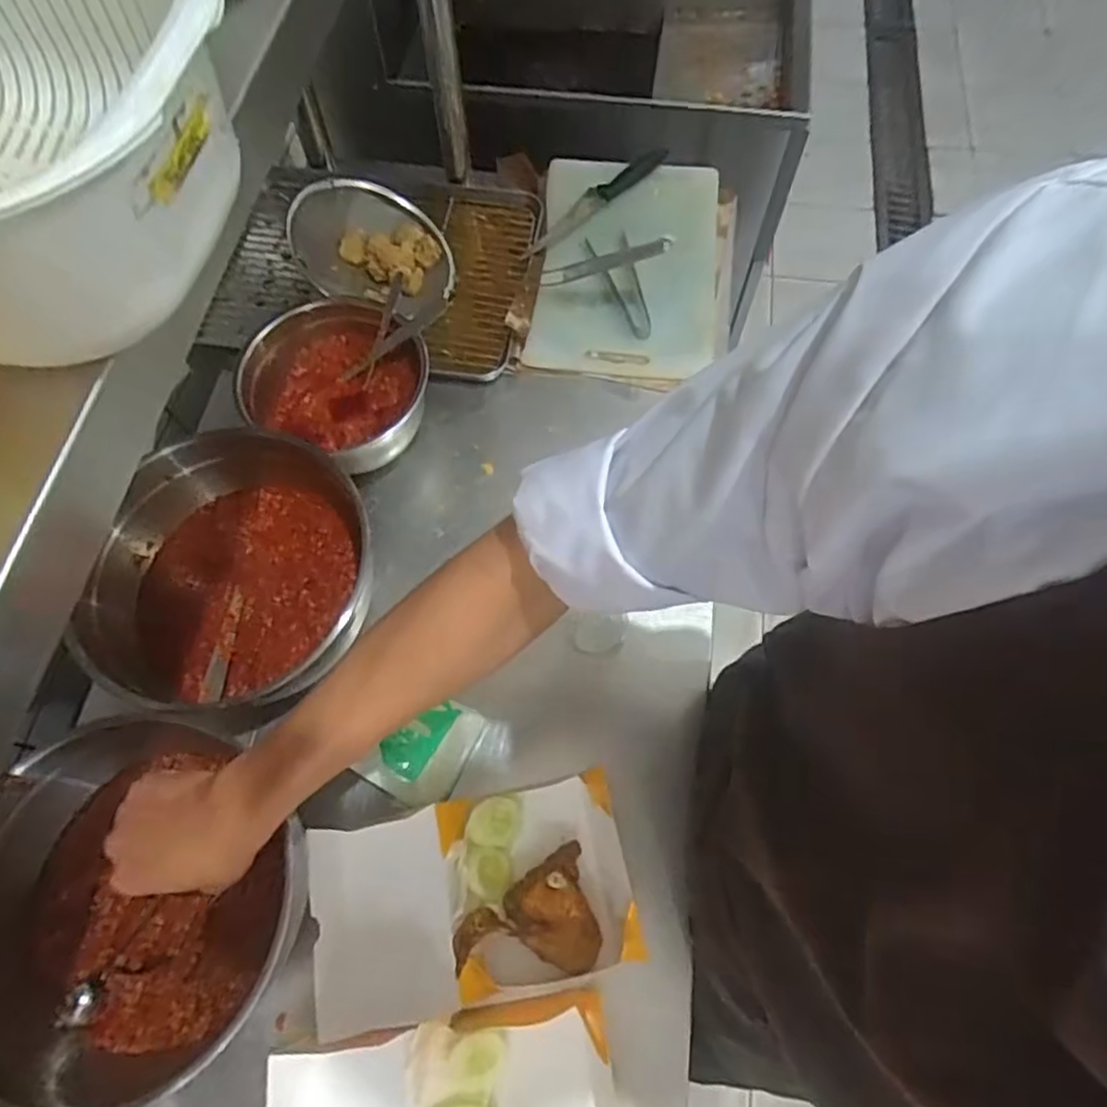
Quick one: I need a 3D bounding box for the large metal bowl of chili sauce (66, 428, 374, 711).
[{"bbox_3d":[-0.294,0.027,0.645,0.230,0.133,0.246,-1,66,2],"label":"large metal bowl of chili sauce"}]

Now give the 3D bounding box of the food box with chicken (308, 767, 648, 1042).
[{"bbox_3d":[-0.068,0.289,0.582,0.259,0.046,0.152,-11,66,-3],"label":"food box with chicken"}]

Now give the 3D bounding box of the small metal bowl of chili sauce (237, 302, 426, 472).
[{"bbox_3d":[-0.225,-0.173,0.727,0.171,0.113,0.170,-1,66,2],"label":"small metal bowl of chili sauce"}]

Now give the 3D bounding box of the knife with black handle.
[{"bbox_3d":[0.052,-0.456,0.893,0.239,0.023,0.033,-41,71,-15],"label":"knife with black handle"}]

